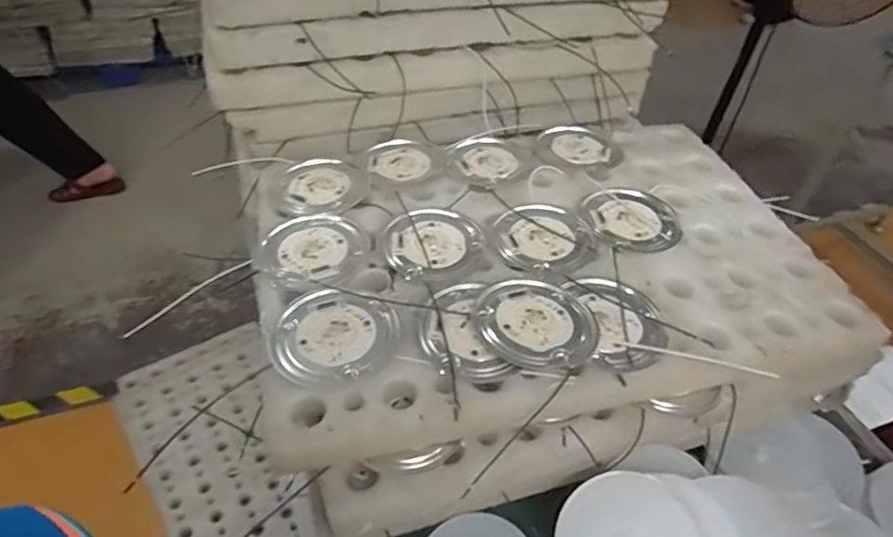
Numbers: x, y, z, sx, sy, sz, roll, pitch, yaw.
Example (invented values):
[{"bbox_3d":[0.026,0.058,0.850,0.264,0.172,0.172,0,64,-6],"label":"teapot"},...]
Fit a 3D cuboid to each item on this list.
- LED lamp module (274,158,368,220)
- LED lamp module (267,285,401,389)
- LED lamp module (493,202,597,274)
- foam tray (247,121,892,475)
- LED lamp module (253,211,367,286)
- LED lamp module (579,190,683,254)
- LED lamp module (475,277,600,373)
[{"bbox_3d":[-0.136,-0.091,0.598,0.091,0.013,0.092,-8,48,-14],"label":"LED lamp module"},{"bbox_3d":[-0.092,0.053,0.459,0.101,0.011,0.098,-6,48,-13],"label":"LED lamp module"},{"bbox_3d":[0.099,-0.032,0.559,0.096,0.010,0.100,3,46,-4],"label":"LED lamp module"},{"bbox_3d":[0.096,-0.026,0.566,0.554,0.043,0.407,-5,47,-12],"label":"foam tray"},{"bbox_3d":[-0.128,-0.020,0.533,0.095,0.014,0.097,15,46,7],"label":"LED lamp module"},{"bbox_3d":[0.193,-0.051,0.583,0.100,0.012,0.090,23,48,15],"label":"LED lamp module"},{"bbox_3d":[0.080,0.048,0.476,0.097,0.026,0.099,-21,53,-25],"label":"LED lamp module"}]

